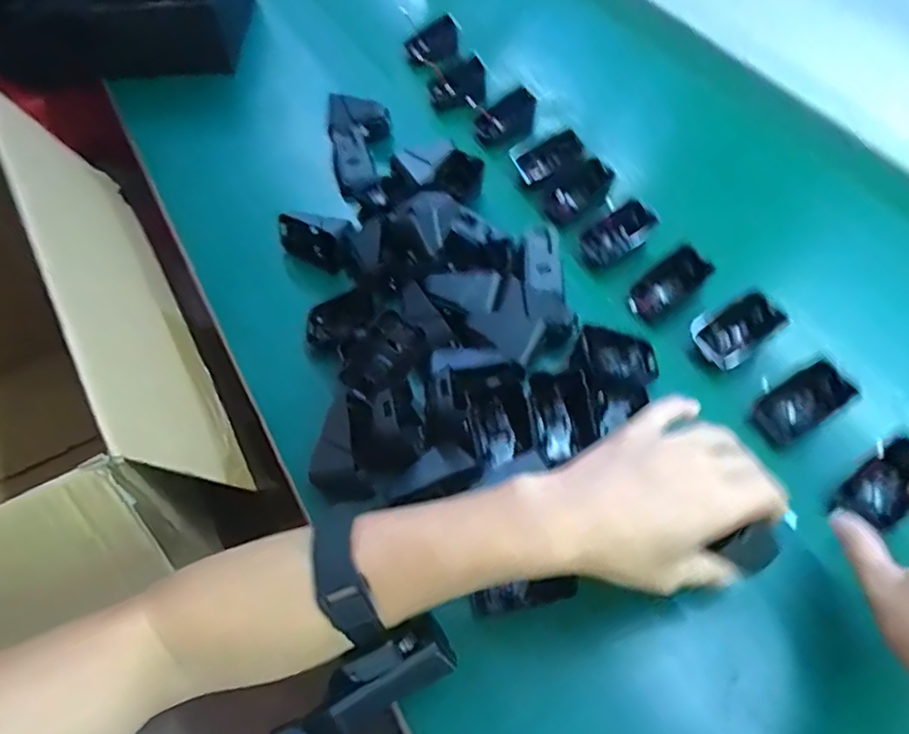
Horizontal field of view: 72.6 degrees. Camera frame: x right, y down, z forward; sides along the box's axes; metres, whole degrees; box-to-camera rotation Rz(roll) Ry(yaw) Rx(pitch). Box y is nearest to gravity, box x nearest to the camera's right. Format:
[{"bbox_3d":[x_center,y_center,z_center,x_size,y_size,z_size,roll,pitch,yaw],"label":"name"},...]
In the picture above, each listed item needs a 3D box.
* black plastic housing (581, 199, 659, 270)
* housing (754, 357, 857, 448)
[{"bbox_3d":[0.153,-0.123,0.576,0.069,0.017,0.047,-36,61,11],"label":"black plastic housing"},{"bbox_3d":[0.267,0.027,0.476,0.067,0.010,0.038,-37,67,9],"label":"housing"}]

